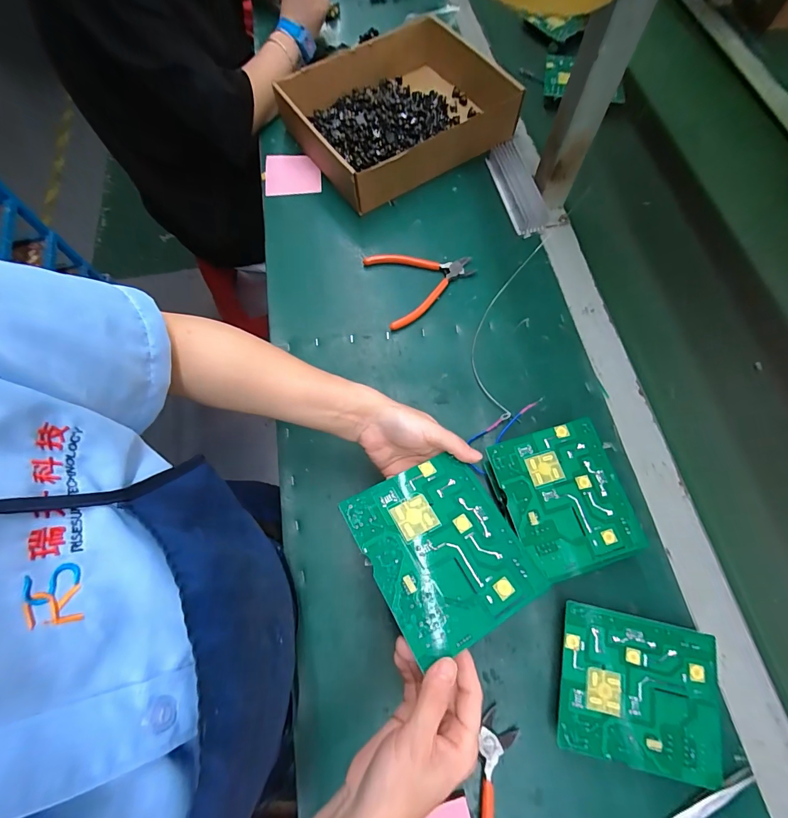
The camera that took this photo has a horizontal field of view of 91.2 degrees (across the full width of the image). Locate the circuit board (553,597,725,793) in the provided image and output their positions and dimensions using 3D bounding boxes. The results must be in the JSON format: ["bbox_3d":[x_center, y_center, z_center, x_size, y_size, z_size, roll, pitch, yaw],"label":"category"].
[{"bbox_3d":[0.215,0.246,0.338,0.131,0.004,0.113,11,70,7],"label":"circuit board"}]

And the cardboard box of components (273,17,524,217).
[{"bbox_3d":[0.013,-0.470,0.605,0.328,0.079,0.252,-31,70,-9],"label":"cardboard box of components"}]

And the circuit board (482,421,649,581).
[{"bbox_3d":[0.168,0.087,0.378,0.113,0.004,0.135,-15,73,-4],"label":"circuit board"}]

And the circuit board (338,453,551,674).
[{"bbox_3d":[0.038,0.106,0.300,0.113,0.004,0.130,-22,62,-20],"label":"circuit board"}]

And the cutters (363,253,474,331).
[{"bbox_3d":[0.043,-0.178,0.525,0.137,0.014,0.115,-20,69,-5],"label":"cutters"}]

